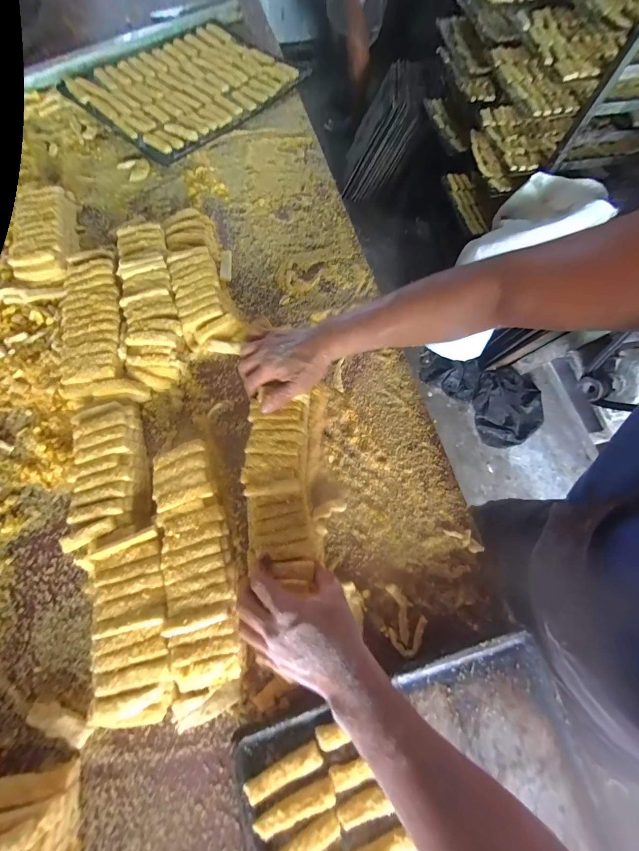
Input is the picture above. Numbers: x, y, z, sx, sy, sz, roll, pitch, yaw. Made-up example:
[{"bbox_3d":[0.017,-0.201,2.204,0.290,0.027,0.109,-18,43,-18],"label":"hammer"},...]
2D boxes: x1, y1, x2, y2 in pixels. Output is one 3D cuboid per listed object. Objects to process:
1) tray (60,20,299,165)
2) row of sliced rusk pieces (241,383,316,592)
[{"bbox_3d":[-0.305,-0.782,0.721,0.361,0.026,0.429,42,74,11],"label":"tray"},{"bbox_3d":[-0.050,0.074,0.406,0.083,0.038,0.221,-5,71,-4],"label":"row of sliced rusk pieces"}]

